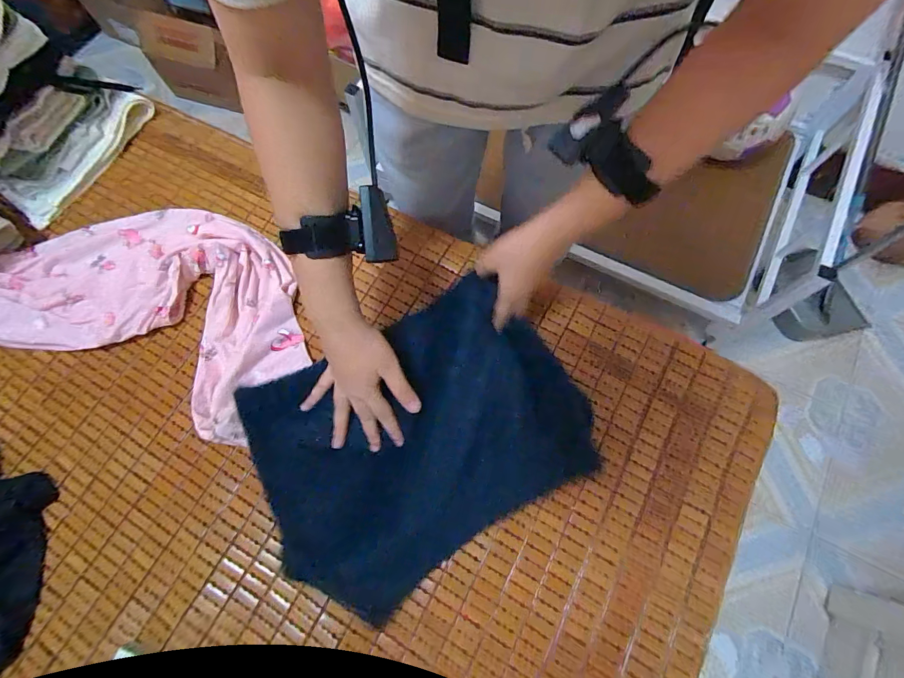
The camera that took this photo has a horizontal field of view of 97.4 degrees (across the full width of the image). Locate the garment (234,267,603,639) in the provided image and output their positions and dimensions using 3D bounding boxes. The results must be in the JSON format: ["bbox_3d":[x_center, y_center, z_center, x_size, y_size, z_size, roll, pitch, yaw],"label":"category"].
[{"bbox_3d":[-0.036,0.105,0.453,0.357,0.058,0.267,-33,75,-8],"label":"garment"}]

